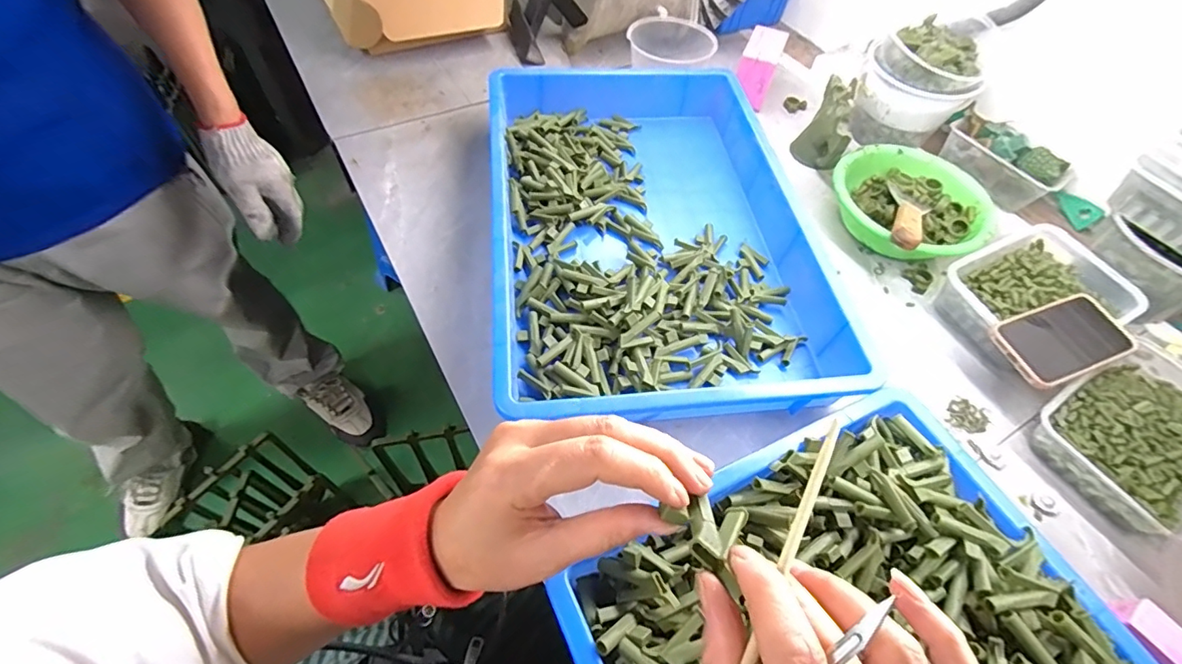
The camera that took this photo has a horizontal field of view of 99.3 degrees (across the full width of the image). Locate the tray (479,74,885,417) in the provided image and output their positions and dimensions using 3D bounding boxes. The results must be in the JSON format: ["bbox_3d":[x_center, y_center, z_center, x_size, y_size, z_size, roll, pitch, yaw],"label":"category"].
[{"bbox_3d":[0.064,-0.145,0.632,0.360,0.078,0.537,-3,57,-6],"label":"tray"}]

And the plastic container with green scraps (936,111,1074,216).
[{"bbox_3d":[0.607,-0.255,0.750,0.084,0.070,0.165,-29,63,-21],"label":"plastic container with green scraps"}]

